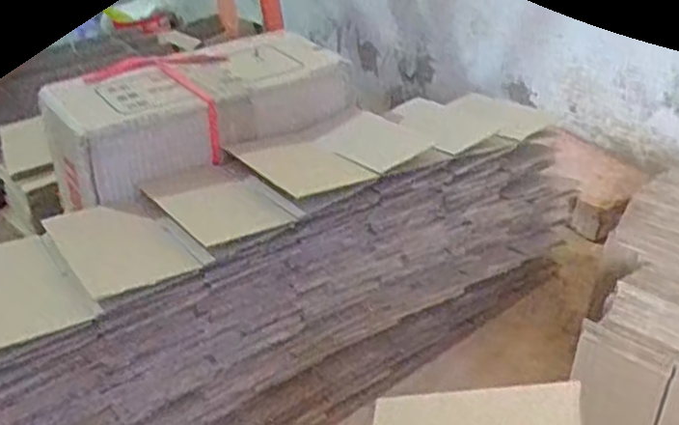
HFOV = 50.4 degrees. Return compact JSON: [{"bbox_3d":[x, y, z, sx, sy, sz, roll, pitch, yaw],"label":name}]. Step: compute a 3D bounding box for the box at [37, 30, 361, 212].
[{"bbox_3d":[-0.132,-0.100,0.697,0.282,0.083,0.128,-25,37,-27],"label":"box"}]

